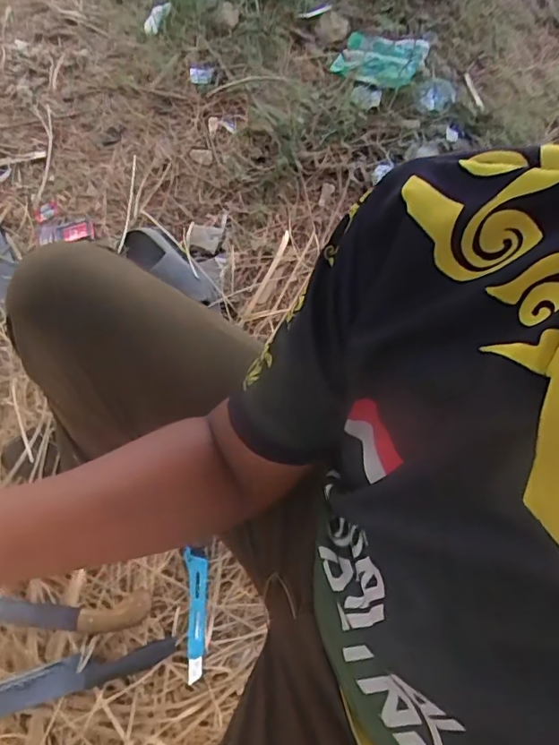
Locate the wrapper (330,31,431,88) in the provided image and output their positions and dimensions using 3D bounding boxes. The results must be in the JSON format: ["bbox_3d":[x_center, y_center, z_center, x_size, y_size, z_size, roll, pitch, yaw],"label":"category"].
[{"bbox_3d":[0.196,-0.617,1.081,0.164,0.009,0.121,25,81,19],"label":"wrapper"}]

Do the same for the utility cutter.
[{"bbox_3d":[-0.117,0.337,0.777,0.033,0.013,0.167,-4,66,-3],"label":"utility cutter"}]

